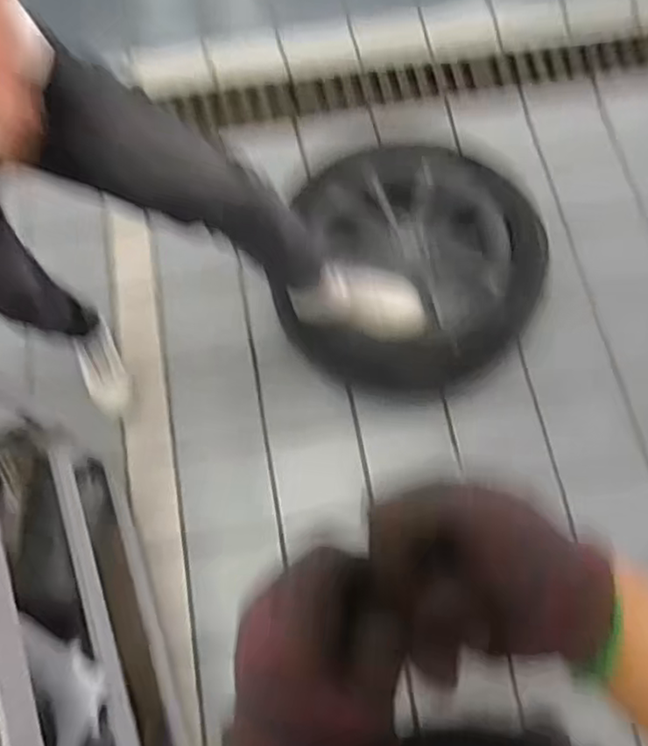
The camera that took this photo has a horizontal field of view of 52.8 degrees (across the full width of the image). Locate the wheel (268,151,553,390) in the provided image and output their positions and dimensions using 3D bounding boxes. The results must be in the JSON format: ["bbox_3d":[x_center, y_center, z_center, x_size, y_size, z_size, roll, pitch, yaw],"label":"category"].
[{"bbox_3d":[0.190,-0.225,1.472,0.543,0.241,0.511,0,72,1],"label":"wheel"}]

